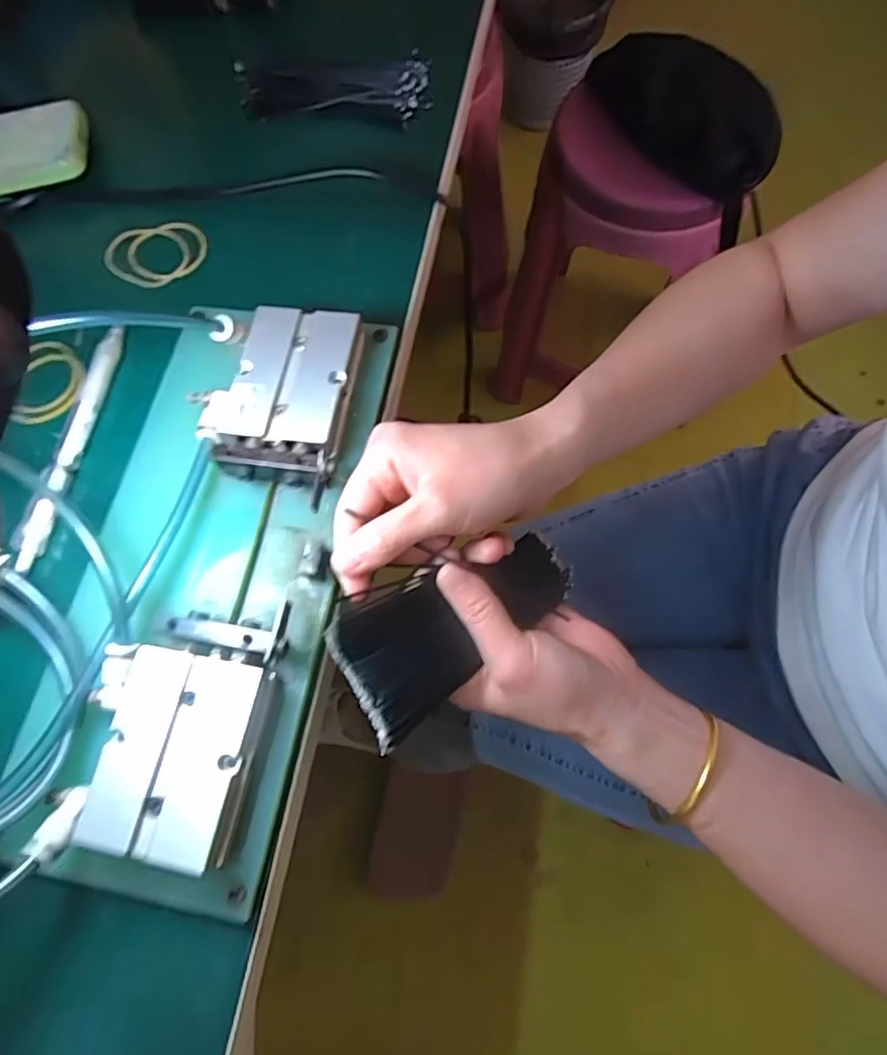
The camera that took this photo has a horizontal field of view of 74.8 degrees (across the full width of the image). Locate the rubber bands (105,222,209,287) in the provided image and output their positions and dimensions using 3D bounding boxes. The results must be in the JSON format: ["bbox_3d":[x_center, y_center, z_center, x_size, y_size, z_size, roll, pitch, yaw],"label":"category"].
[{"bbox_3d":[-0.177,-0.169,0.356,0.062,0.007,0.048,-21,71,-5],"label":"rubber bands"}]

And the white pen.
[{"bbox_3d":[-0.194,-0.045,0.305,0.012,0.011,0.140,7,71,5],"label":"white pen"}]

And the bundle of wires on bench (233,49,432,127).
[{"bbox_3d":[-0.075,-0.295,0.390,0.128,0.012,0.051,2,71,3],"label":"bundle of wires on bench"}]

